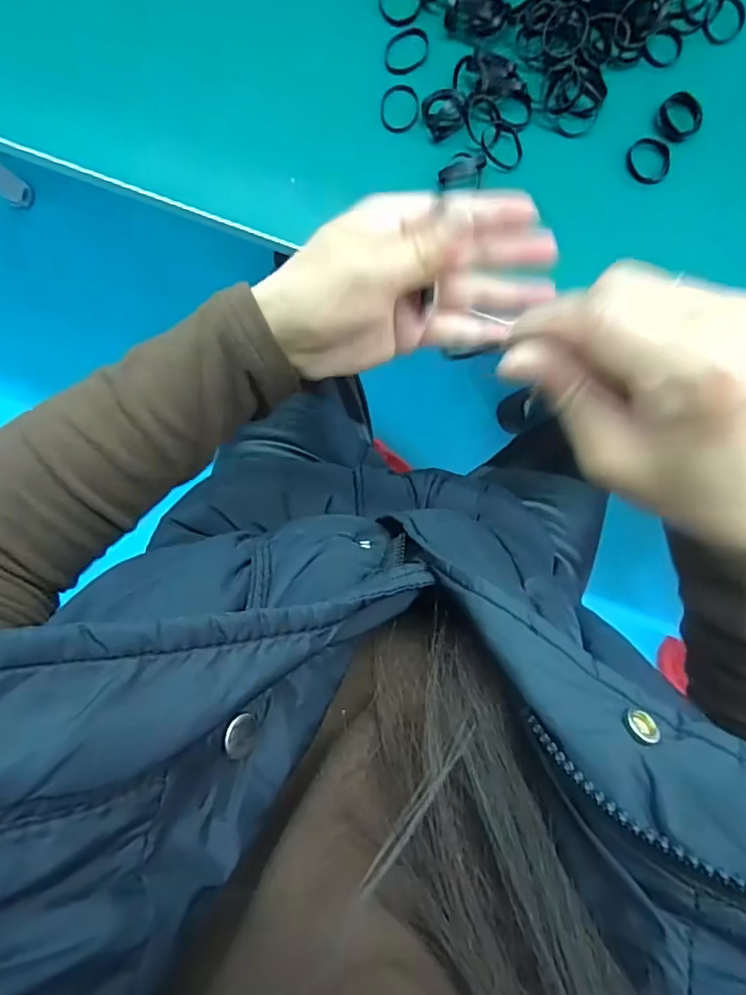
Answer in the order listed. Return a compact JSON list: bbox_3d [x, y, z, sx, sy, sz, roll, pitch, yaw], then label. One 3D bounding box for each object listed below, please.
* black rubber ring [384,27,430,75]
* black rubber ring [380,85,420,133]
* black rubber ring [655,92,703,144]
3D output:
[{"bbox_3d":[0.021,-0.280,0.343,0.030,0.004,0.024,-29,91,-2],"label":"black rubber ring"},{"bbox_3d":[0.017,-0.244,0.345,0.023,0.005,0.029,1,90,-2],"label":"black rubber ring"},{"bbox_3d":[0.192,-0.237,0.343,0.027,0.011,0.023,41,89,-2],"label":"black rubber ring"}]

